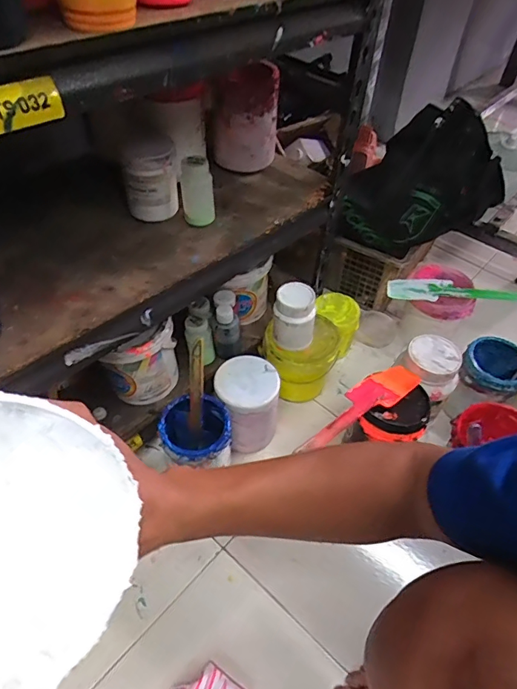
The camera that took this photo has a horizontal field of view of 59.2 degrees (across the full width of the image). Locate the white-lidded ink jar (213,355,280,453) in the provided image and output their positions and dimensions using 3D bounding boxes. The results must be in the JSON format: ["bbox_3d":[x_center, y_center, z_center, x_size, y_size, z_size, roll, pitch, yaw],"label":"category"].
[{"bbox_3d":[-0.019,0.099,0.735,0.093,0.134,0.092,1,50,-2],"label":"white-lidded ink jar"}]

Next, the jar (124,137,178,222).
[{"bbox_3d":[-0.150,-0.234,0.629,0.068,0.102,0.082,-10,49,-11],"label":"jar"}]

